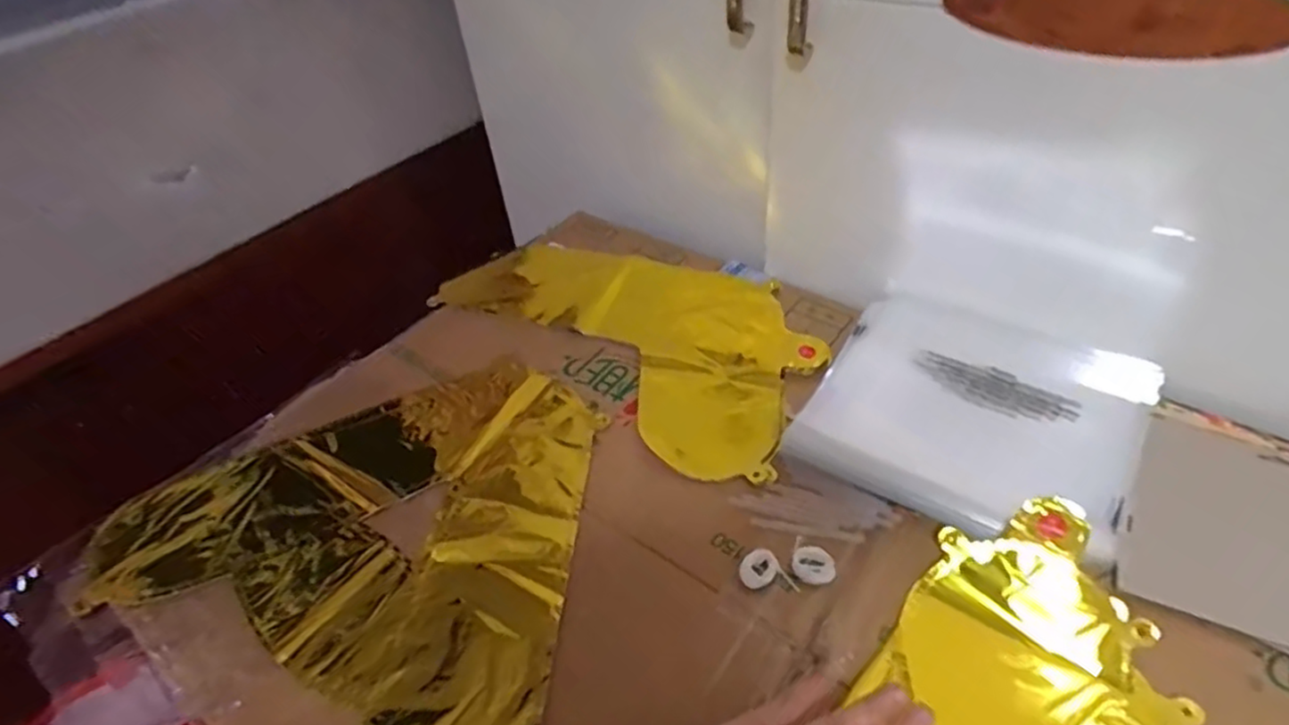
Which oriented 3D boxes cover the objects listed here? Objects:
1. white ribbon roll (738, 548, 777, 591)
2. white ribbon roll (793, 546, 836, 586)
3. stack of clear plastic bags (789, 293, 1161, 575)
[{"bbox_3d":[0.076,0.138,0.470,0.022,0.007,0.028,31,55,33],"label":"white ribbon roll"},{"bbox_3d":[0.112,0.134,0.465,0.025,0.006,0.025,-4,44,3],"label":"white ribbon roll"},{"bbox_3d":[0.254,0.032,0.539,0.218,0.030,0.204,22,51,27],"label":"stack of clear plastic bags"}]

